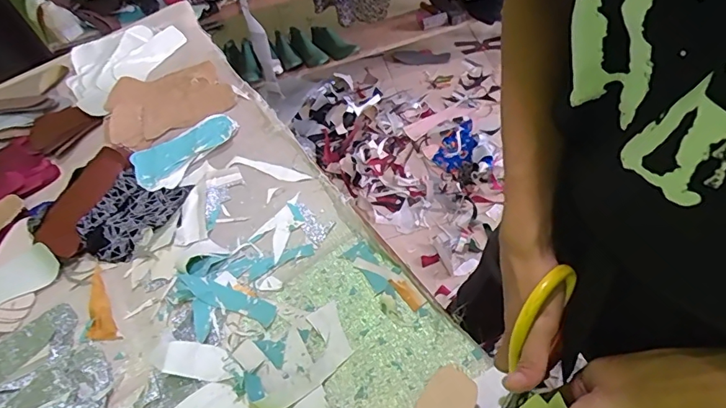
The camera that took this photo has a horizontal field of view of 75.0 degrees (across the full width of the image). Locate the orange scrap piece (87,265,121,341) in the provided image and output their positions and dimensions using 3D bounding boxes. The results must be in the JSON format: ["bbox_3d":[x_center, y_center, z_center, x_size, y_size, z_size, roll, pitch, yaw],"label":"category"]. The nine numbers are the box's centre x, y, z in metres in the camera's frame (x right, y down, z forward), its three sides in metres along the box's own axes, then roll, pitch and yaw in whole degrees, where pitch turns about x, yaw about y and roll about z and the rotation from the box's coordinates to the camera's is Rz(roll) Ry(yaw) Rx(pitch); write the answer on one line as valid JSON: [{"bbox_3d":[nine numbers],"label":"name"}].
[{"bbox_3d":[-0.360,0.139,0.639,0.034,0.006,0.119,-27,56,-15],"label":"orange scrap piece"}]

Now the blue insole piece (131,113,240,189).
[{"bbox_3d":[-0.293,-0.094,0.779,0.179,0.019,0.071,-40,60,-23],"label":"blue insole piece"}]

